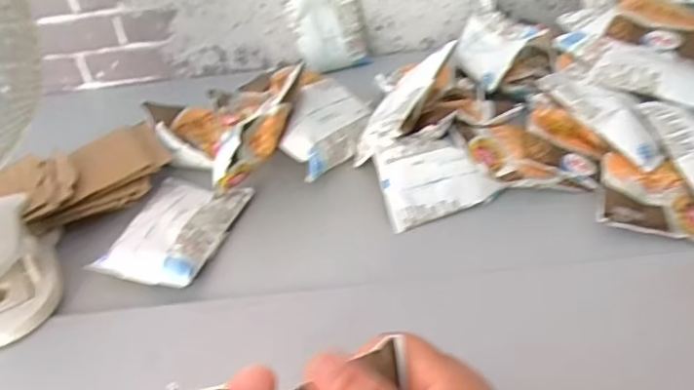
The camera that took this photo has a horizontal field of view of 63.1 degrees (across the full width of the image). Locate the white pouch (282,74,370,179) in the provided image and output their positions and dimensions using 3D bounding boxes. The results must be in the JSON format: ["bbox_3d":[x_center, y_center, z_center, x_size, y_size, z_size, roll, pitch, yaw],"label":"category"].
[{"bbox_3d":[-0.020,-0.074,0.575,0.062,0.052,0.118,10,43,19],"label":"white pouch"}]

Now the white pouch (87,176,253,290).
[{"bbox_3d":[-0.156,0.028,0.515,0.095,0.023,0.128,8,42,17],"label":"white pouch"}]

